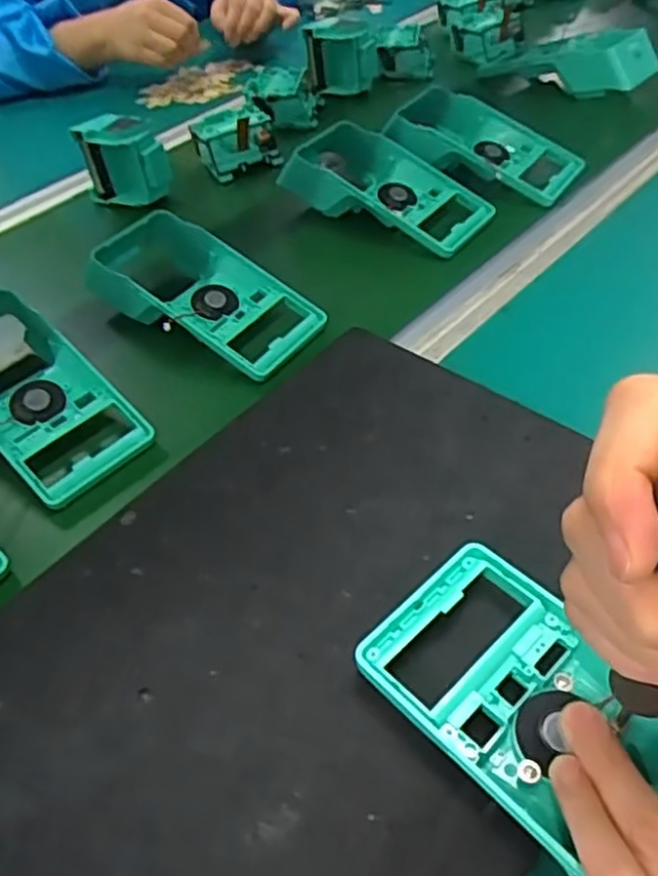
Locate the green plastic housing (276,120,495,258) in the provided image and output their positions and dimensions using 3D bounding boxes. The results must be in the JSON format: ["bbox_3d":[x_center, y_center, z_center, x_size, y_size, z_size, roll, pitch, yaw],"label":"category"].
[{"bbox_3d":[0.046,-0.222,0.604,0.183,0.048,0.091,26,55,24],"label":"green plastic housing"}]

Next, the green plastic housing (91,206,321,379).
[{"bbox_3d":[-0.102,-0.110,0.526,0.198,0.055,0.087,26,55,24],"label":"green plastic housing"}]

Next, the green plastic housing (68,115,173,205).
[{"bbox_3d":[-0.190,-0.258,0.655,0.085,0.071,0.040,9,49,11],"label":"green plastic housing"}]

